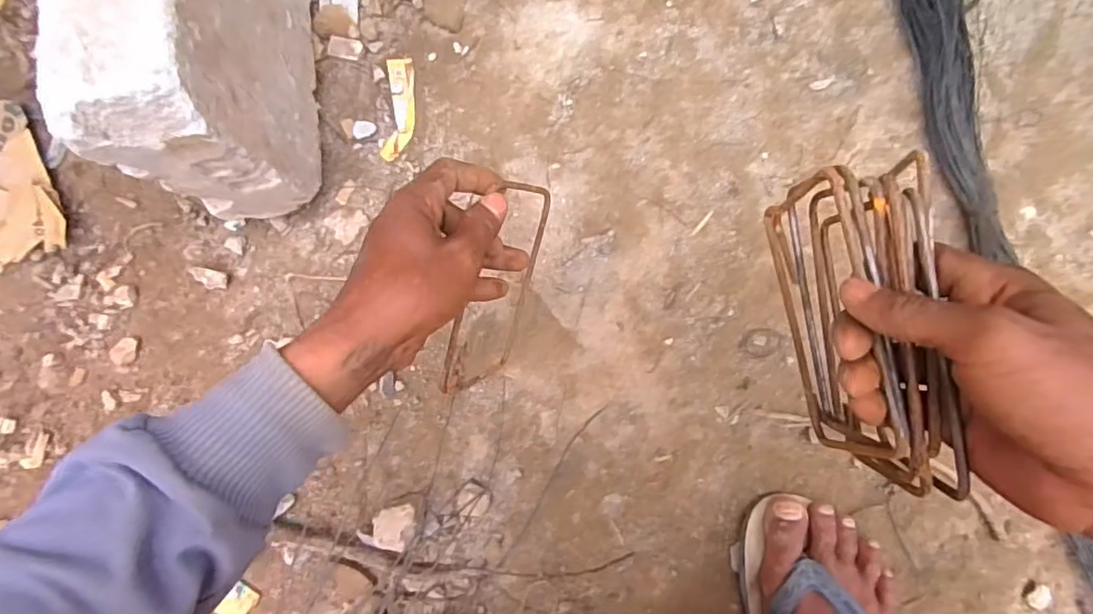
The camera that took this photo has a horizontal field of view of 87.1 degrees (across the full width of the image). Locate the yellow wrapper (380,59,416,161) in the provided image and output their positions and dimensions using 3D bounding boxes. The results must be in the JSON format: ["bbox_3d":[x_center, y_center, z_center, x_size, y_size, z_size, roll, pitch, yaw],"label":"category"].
[{"bbox_3d":[-0.147,-0.199,0.575,0.030,0.004,0.105,2,83,6],"label":"yellow wrapper"}]

